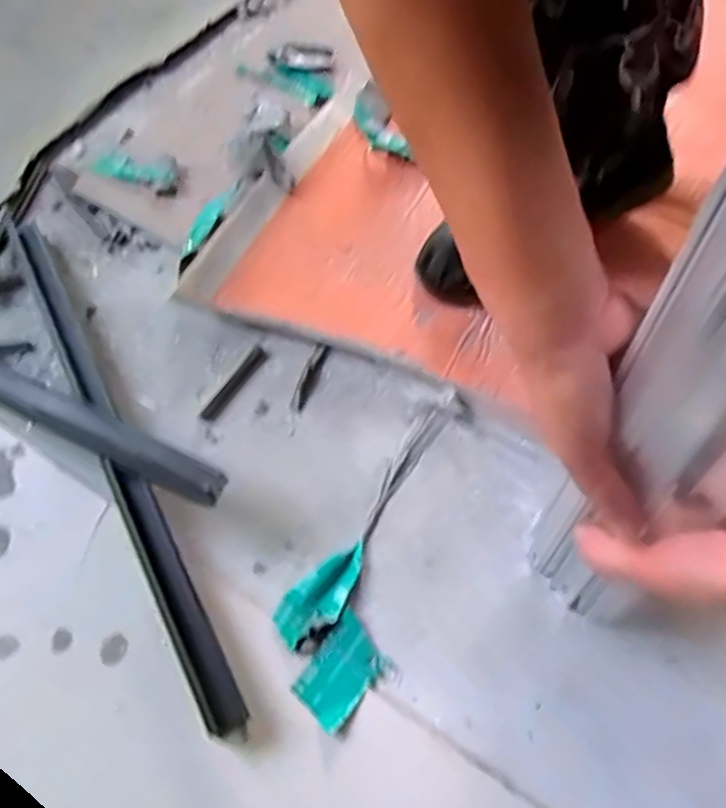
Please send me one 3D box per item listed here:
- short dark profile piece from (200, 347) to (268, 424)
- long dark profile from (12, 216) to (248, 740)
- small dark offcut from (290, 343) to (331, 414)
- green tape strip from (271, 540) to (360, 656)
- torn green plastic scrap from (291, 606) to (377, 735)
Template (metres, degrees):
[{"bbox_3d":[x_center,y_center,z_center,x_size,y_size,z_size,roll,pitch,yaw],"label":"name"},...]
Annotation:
[{"bbox_3d":[-0.108,-0.016,0.535,0.014,0.005,0.078,30,66,15],"label":"short dark profile piece"},{"bbox_3d":[-0.204,0.016,0.502,0.027,0.023,0.492,-26,65,-13],"label":"long dark profile"},{"bbox_3d":[-0.045,-0.024,0.538,0.015,0.009,0.066,16,63,8],"label":"small dark offcut"},{"bbox_3d":[-0.028,0.133,0.449,0.034,0.010,0.080,40,69,18],"label":"green tape strip"},{"bbox_3d":[-0.015,0.177,0.425,0.040,0.005,0.066,32,67,15],"label":"torn green plastic scrap"}]

